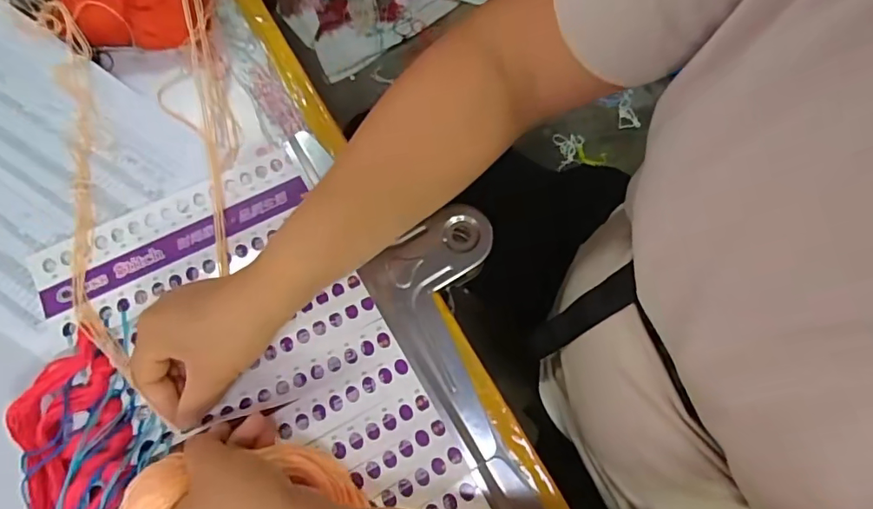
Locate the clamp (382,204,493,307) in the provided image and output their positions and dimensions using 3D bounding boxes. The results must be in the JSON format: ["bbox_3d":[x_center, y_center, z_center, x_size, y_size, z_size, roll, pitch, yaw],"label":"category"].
[{"bbox_3d":[0.002,-0.001,0.405,0.092,0.018,0.055,-33,77,-11],"label":"clamp"}]

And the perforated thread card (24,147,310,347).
[{"bbox_3d":[-0.206,-0.011,0.412,0.214,0.006,0.081,-26,76,-10],"label":"perforated thread card"}]

